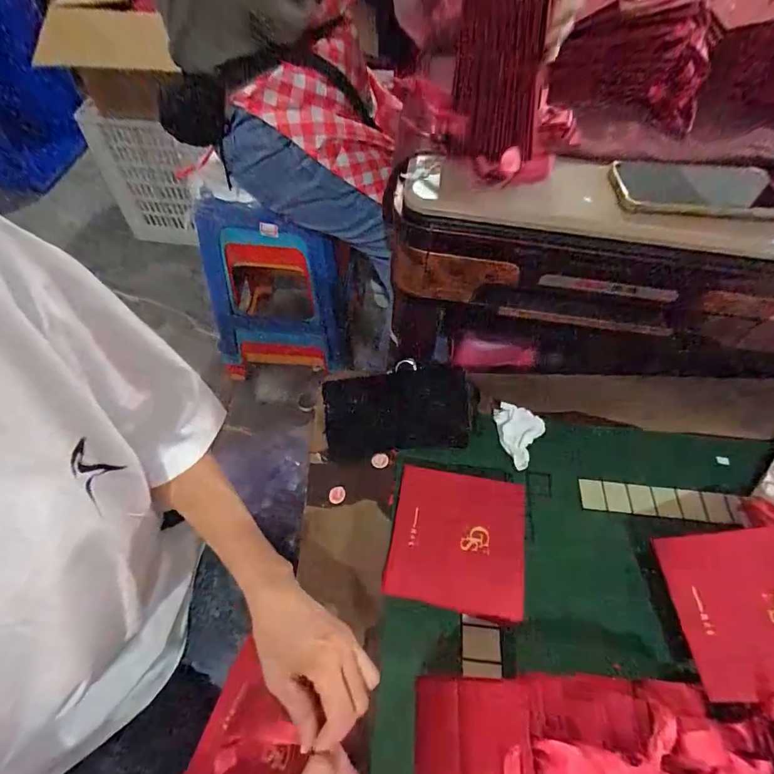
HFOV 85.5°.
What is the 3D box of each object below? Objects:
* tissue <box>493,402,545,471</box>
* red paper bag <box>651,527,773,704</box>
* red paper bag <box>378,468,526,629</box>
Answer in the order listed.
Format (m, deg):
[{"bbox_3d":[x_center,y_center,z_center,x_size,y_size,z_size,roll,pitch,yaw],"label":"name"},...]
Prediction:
[{"bbox_3d":[0.167,0.062,0.552,0.064,0.016,0.072,27,85,7],"label":"tissue"},{"bbox_3d":[0.362,0.205,0.387,0.162,0.020,0.137,-17,59,24],"label":"red paper bag"},{"bbox_3d":[0.075,0.169,0.466,0.136,0.052,0.141,11,57,4],"label":"red paper bag"}]

